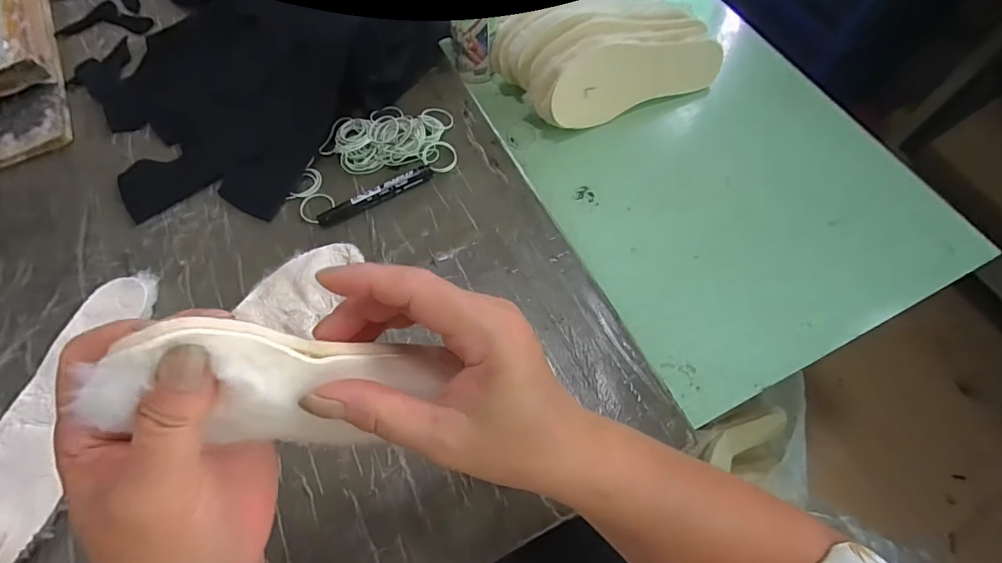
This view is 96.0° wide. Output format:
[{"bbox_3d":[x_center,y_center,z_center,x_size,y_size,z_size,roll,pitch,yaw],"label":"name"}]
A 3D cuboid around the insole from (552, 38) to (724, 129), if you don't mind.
[{"bbox_3d":[0.189,-0.287,0.631,0.275,0.091,0.025,-24,30,-15],"label":"insole"}]

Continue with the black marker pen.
[{"bbox_3d":[-0.148,-0.103,0.538,0.142,0.020,0.015,-27,67,-12],"label":"black marker pen"}]

